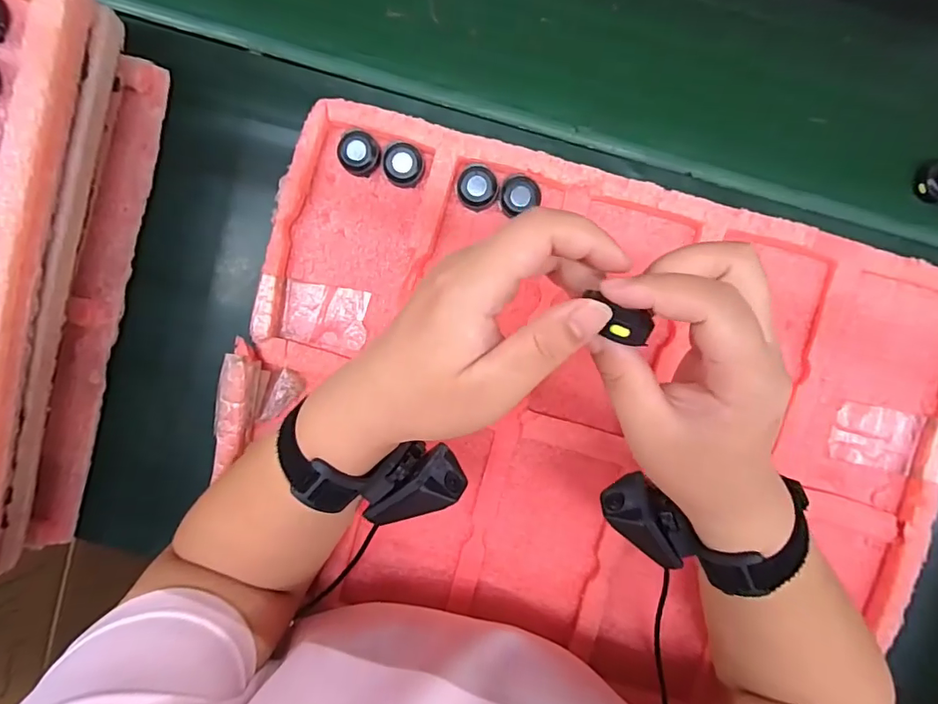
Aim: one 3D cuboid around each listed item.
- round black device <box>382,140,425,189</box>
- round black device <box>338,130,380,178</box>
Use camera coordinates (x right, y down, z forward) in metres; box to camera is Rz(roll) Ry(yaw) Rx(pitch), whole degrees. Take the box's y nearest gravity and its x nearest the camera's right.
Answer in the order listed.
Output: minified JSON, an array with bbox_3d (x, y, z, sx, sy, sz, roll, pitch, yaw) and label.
[{"bbox_3d":[-0.047,-0.134,0.356,0.028,0.016,0.028,0,89,1],"label":"round black device"},{"bbox_3d":[-0.079,-0.143,0.355,0.029,0.015,0.030,0,89,1],"label":"round black device"}]

